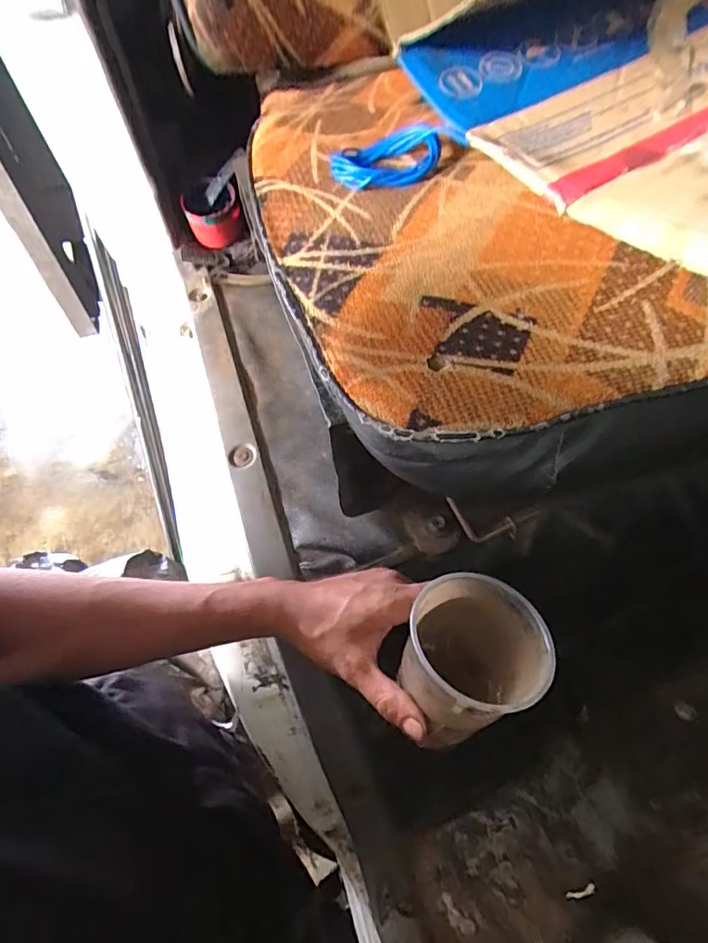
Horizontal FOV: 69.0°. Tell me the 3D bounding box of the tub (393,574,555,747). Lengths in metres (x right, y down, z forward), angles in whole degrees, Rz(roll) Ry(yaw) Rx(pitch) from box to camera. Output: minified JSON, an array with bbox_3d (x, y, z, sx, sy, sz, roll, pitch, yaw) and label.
[{"bbox_3d":[0.078,0.126,0.356,0.093,0.090,0.088,1,55,-2],"label":"tub"}]

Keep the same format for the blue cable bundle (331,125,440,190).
[{"bbox_3d":[0.024,-0.252,0.410,0.080,0.029,0.073,-10,58,-4],"label":"blue cable bundle"}]

